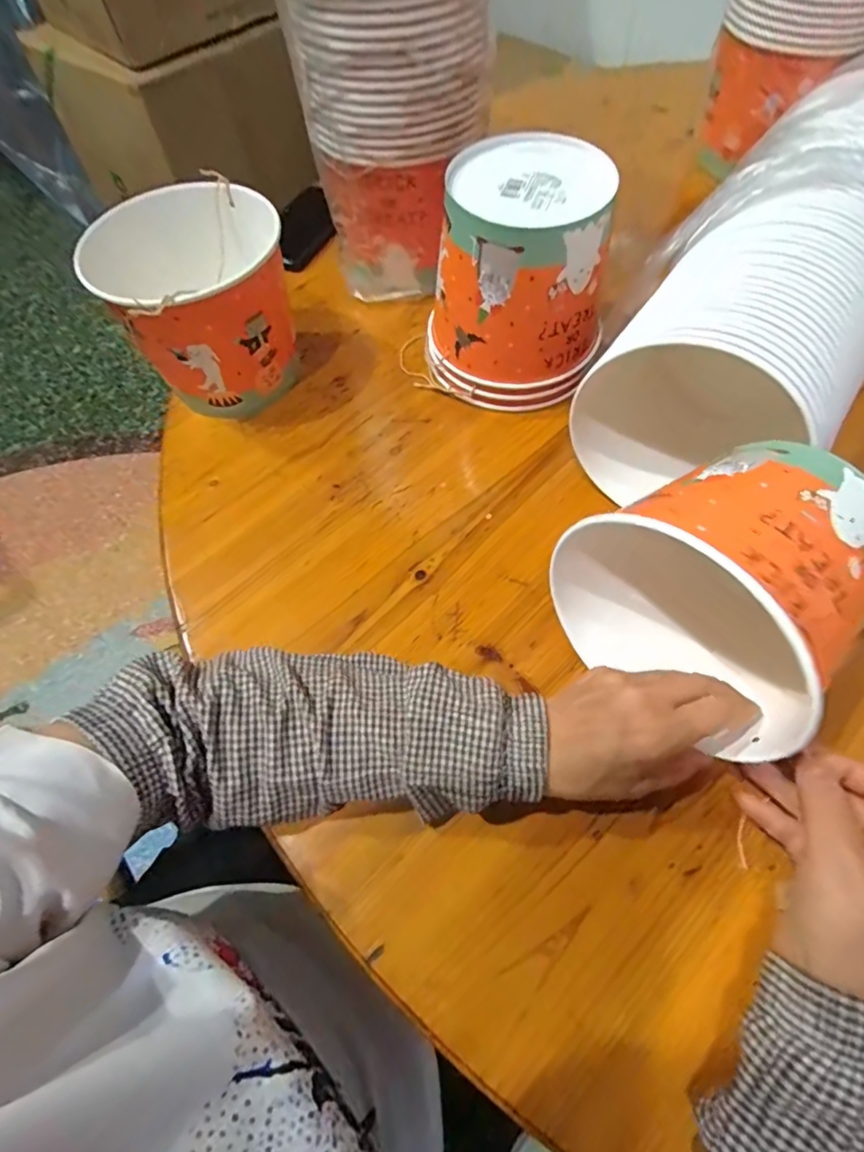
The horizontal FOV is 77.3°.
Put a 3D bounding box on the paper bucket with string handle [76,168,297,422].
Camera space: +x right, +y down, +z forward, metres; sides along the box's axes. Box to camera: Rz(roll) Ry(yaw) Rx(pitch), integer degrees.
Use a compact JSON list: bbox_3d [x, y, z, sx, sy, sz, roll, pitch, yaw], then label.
[{"bbox_3d":[-0.199,-0.242,0.495,0.158,0.136,0.151,-1,62,2],"label":"paper bucket with string handle"}]

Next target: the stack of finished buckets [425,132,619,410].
[{"bbox_3d":[0.072,-0.260,0.478,0.149,0.161,0.137,6,63,6],"label":"stack of finished buckets"}]

